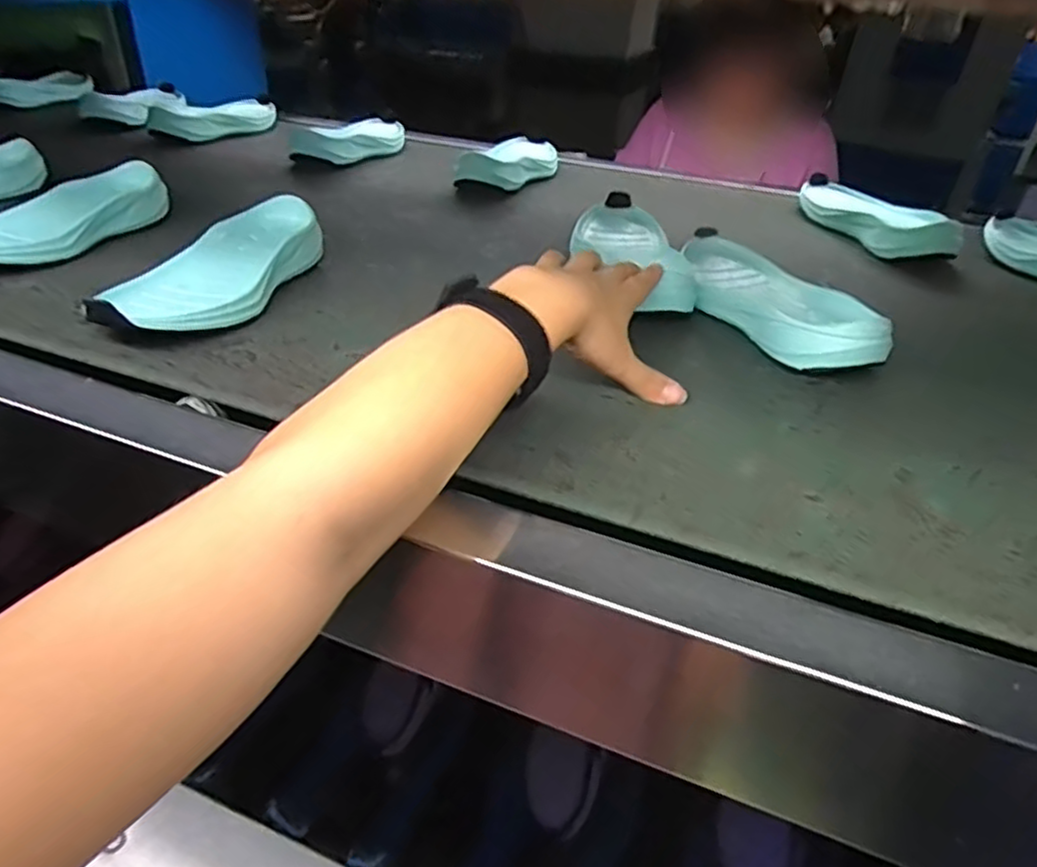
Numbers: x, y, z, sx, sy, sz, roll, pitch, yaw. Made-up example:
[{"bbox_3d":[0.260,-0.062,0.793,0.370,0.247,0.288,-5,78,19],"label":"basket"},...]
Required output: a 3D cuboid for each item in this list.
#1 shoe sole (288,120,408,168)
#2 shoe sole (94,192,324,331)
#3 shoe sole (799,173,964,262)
[{"bbox_3d":[-0.217,-0.391,0.920,0.074,0.043,0.208,19,37,18],"label":"shoe sole"},{"bbox_3d":[-0.226,-0.127,0.521,0.088,0.049,0.190,17,36,17],"label":"shoe sole"},{"bbox_3d":[0.378,-0.238,0.750,0.087,0.048,0.224,1,35,-6],"label":"shoe sole"}]

